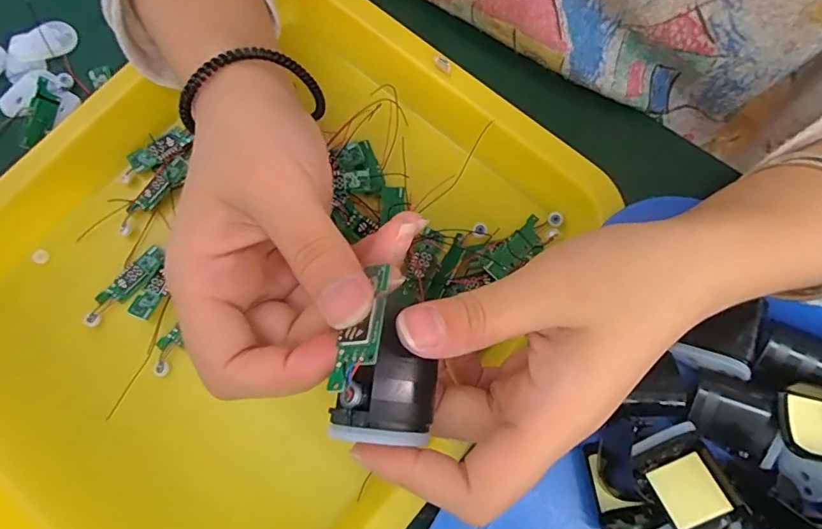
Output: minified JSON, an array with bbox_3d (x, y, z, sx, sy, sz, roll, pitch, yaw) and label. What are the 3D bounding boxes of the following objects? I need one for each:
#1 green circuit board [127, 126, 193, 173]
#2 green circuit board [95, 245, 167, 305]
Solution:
[{"bbox_3d":[-0.143,-0.065,0.280,0.034,0.004,0.014,-30,77,-5],"label":"green circuit board"},{"bbox_3d":[-0.151,0.007,0.270,0.015,0.004,0.039,38,81,10],"label":"green circuit board"}]

